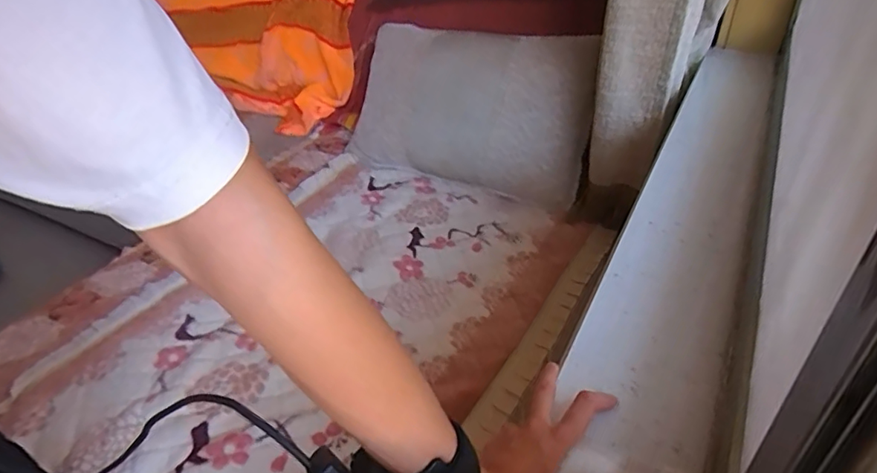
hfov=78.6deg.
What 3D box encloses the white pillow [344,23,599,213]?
[{"bbox_3d":[0.067,-0.310,1.276,0.596,0.367,0.100,15,8,25],"label":"white pillow"}]

